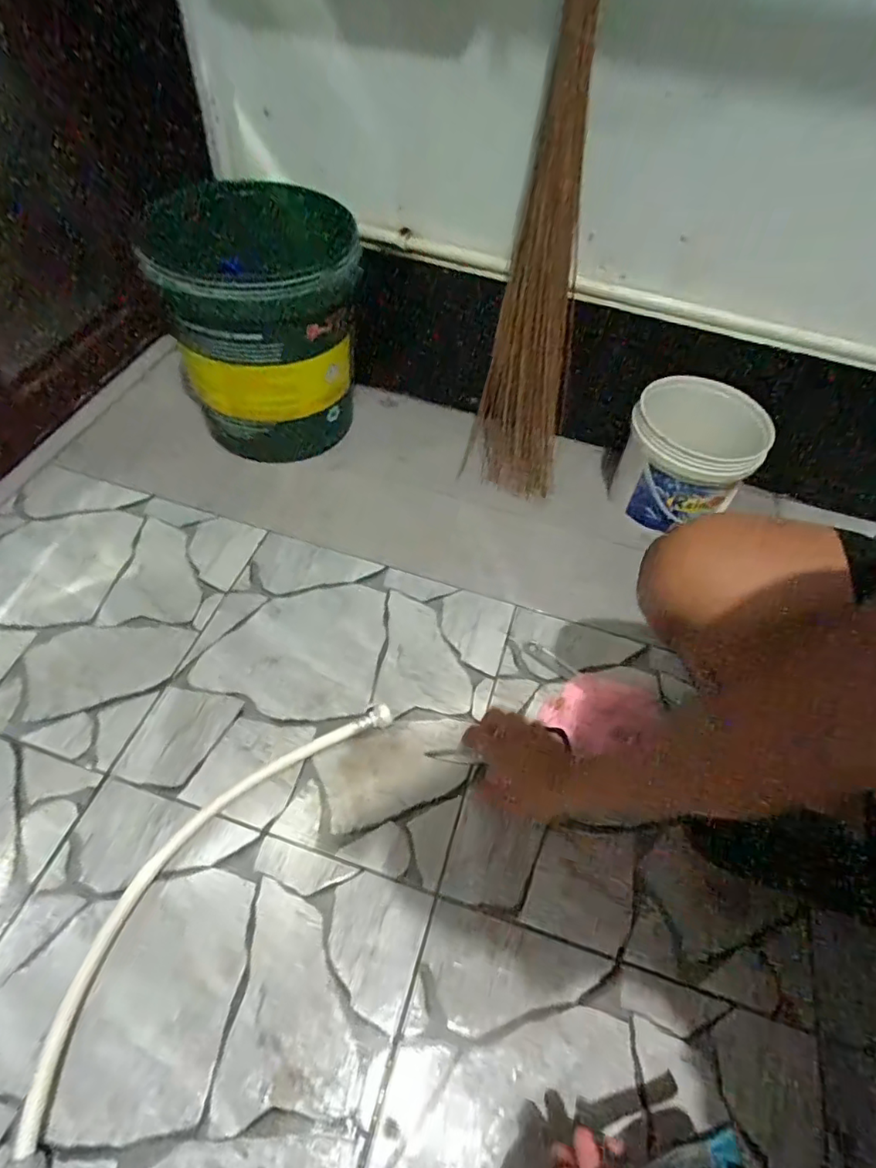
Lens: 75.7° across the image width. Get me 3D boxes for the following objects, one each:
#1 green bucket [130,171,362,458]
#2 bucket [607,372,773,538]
[{"bbox_3d":[-0.258,-0.398,0.900,0.250,0.321,0.270,4,55,-2],"label":"green bucket"},{"bbox_3d":[0.392,-0.196,0.909,0.190,0.185,0.199,27,57,14],"label":"bucket"}]

